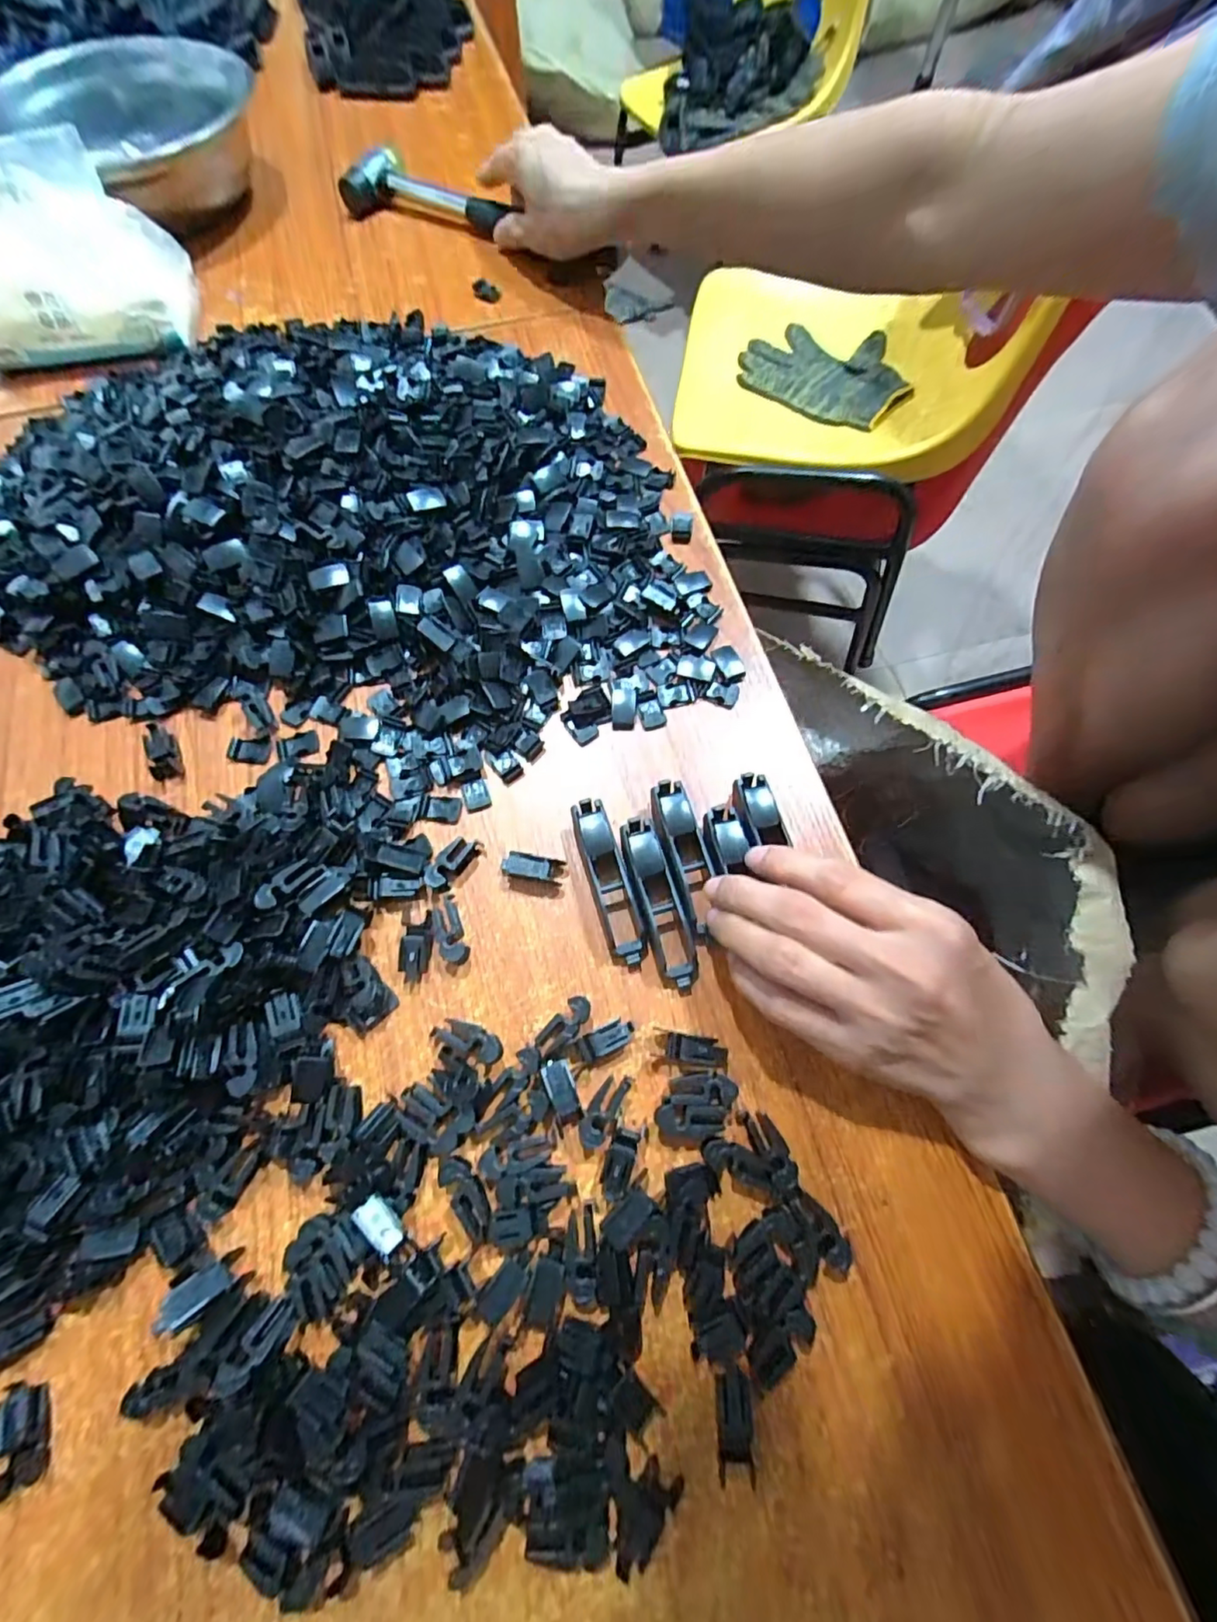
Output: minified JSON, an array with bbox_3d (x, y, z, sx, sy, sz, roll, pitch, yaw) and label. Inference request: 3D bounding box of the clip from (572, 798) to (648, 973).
[{"bbox_3d":[-0.001,0.032,0.255,0.017,0.015,0.076,-16,72,-5],"label":"clip"}]

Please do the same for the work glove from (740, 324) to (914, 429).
[{"bbox_3d":[0.262,-0.529,0.686,0.198,0.025,0.136,33,73,13],"label":"work glove"}]

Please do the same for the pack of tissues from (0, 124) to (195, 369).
[{"bbox_3d":[-0.358,-0.353,0.363,0.134,0.080,0.068,-10,71,-3],"label":"pack of tissues"}]

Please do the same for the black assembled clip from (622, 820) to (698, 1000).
[{"bbox_3d":[0.022,0.041,0.252,0.017,0.014,0.077,-16,72,-5],"label":"black assembled clip"}]

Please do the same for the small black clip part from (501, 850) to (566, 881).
[{"bbox_3d":[-0.034,0.026,0.260,0.027,0.010,0.011,3,71,2],"label":"small black clip part"}]

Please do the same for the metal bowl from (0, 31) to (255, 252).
[{"bbox_3d":[-0.369,-0.523,0.443,0.171,0.062,0.181,0,69,1],"label":"metal bowl"}]

